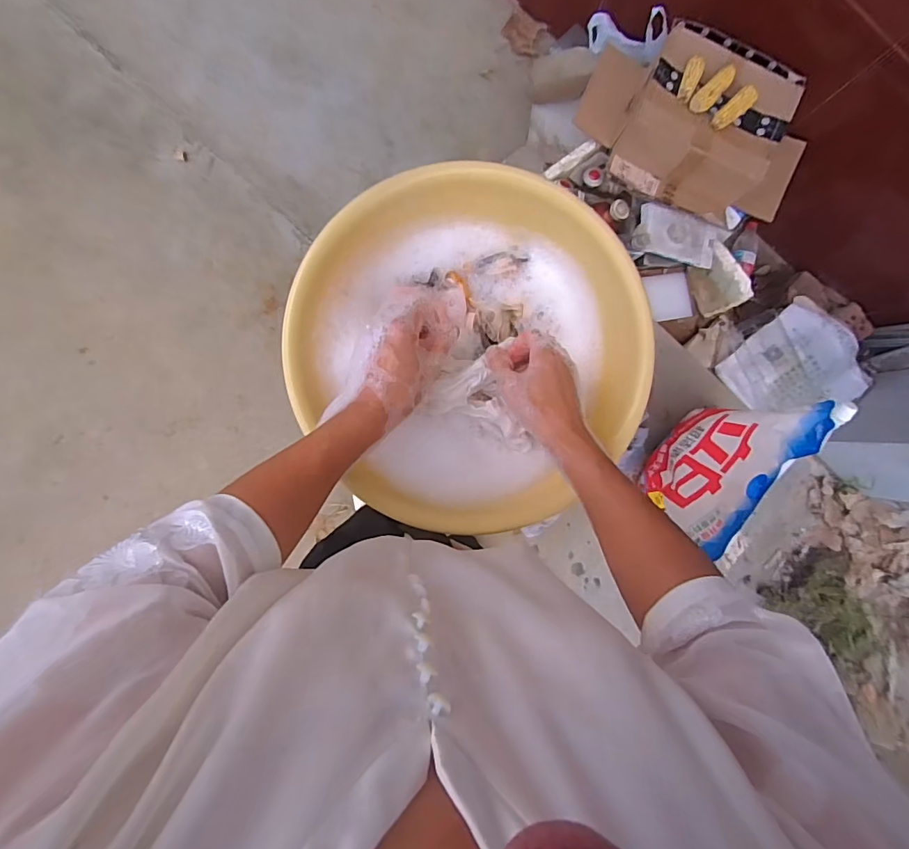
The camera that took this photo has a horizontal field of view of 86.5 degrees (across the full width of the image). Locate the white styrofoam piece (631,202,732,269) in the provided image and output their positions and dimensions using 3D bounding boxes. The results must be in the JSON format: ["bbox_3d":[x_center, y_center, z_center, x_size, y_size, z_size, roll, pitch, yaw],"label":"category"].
[{"bbox_3d":[0.567,-0.463,1.195,0.248,0.049,0.127,11,86,-6],"label":"white styrofoam piece"}]

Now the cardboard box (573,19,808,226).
[{"bbox_3d":[0.595,-0.714,1.201,0.556,0.221,0.358,24,84,-7],"label":"cardboard box"}]

